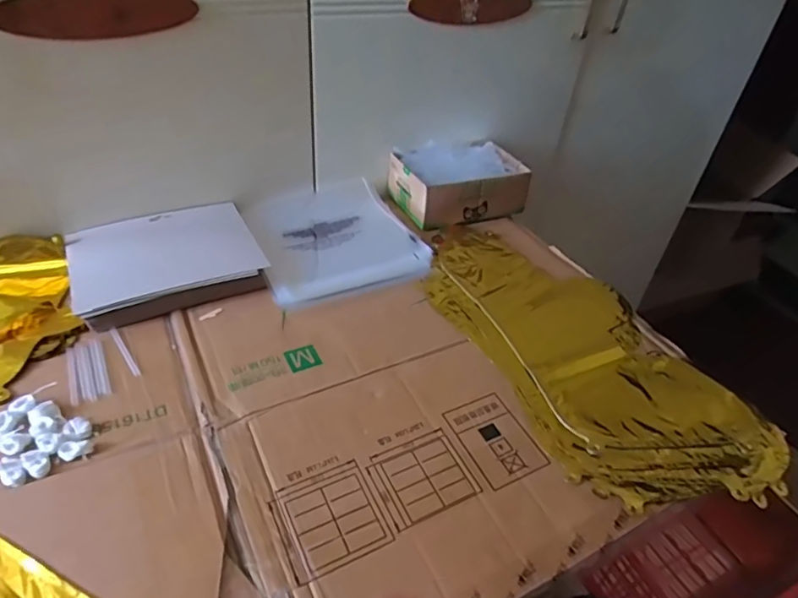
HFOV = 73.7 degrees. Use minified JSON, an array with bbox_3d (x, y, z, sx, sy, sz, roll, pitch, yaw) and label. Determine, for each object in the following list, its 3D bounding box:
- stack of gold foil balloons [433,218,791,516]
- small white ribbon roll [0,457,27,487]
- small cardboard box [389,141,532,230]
[{"bbox_3d":[0.200,0.053,0.625,0.234,0.034,0.435,-14,44,-22],"label":"stack of gold foil balloons"},{"bbox_3d":[-0.322,0.144,0.443,0.017,0.007,0.029,-30,52,-36],"label":"small white ribbon roll"},{"bbox_3d":[0.090,-0.182,0.815,0.184,0.063,0.137,-13,44,-22],"label":"small cardboard box"}]

